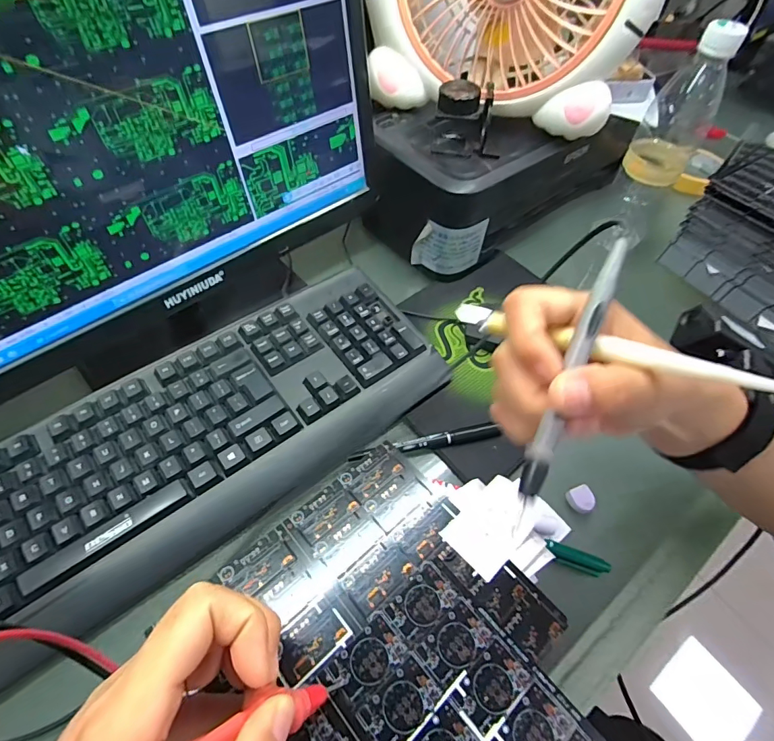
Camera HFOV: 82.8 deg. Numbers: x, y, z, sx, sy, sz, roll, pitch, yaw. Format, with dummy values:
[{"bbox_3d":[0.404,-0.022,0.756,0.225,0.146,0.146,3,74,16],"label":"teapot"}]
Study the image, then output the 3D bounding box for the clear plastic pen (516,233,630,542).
[{"bbox_3d":[0.081,0.004,0.196,0.010,0.007,0.141,23,83,12],"label":"clear plastic pen"}]

